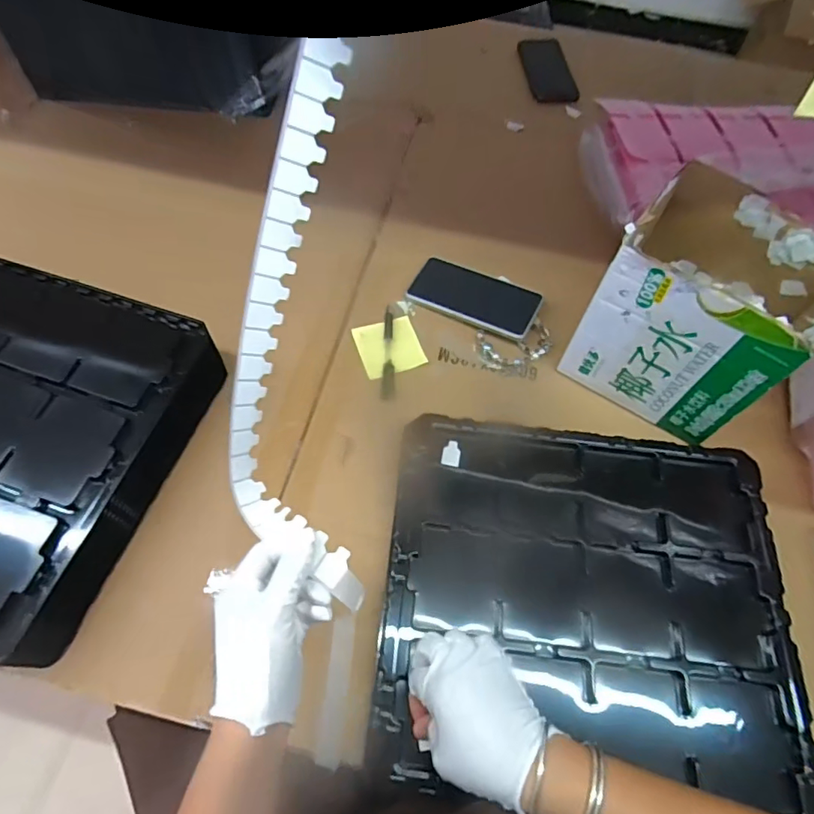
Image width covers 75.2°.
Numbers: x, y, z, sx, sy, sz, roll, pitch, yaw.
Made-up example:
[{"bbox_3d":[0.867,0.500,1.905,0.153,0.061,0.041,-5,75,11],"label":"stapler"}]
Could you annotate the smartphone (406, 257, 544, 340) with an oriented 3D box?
[{"bbox_3d":[0.089,-0.143,0.683,0.162,0.009,0.078,25,70,15],"label":"smartphone"}]

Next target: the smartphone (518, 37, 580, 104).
[{"bbox_3d":[0.251,-0.604,0.944,0.084,0.008,0.172,-7,64,-6],"label":"smartphone"}]

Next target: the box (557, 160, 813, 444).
[{"bbox_3d":[0.307,-0.102,0.560,0.181,0.190,0.162,39,68,16],"label":"box"}]

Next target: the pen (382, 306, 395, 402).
[{"bbox_3d":[-0.022,-0.072,0.658,0.015,0.014,0.132,1,63,-2],"label":"pen"}]

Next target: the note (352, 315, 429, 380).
[{"bbox_3d":[-0.021,-0.076,0.660,0.076,0.007,0.078,-17,65,-11],"label":"note"}]

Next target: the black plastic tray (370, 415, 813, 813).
[{"bbox_3d":[0.171,0.173,0.509,0.373,0.026,0.319,6,63,0],"label":"black plastic tray"}]

